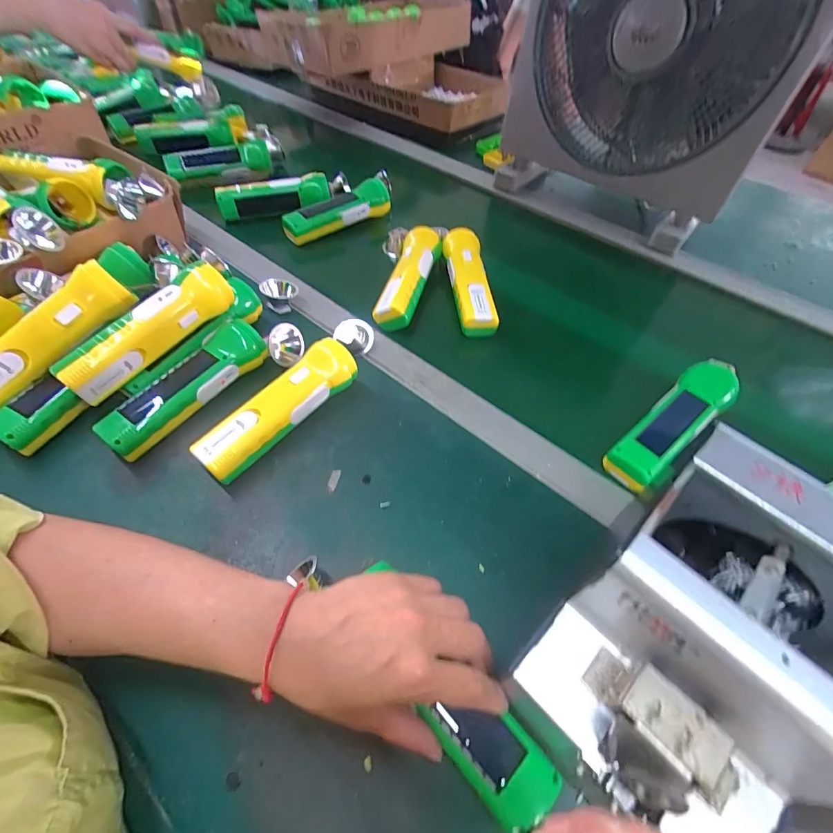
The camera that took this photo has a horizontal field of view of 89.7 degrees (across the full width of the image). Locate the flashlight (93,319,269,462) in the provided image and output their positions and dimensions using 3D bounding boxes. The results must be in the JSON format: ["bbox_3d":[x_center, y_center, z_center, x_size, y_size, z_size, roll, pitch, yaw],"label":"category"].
[{"bbox_3d":[-0.220,-0.028,0.404,0.047,0.049,0.163,33,58,21],"label":"flashlight"}]

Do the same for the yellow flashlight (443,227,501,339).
[{"bbox_3d":[0.064,-0.175,0.526,0.047,0.041,0.163,-7,67,-8],"label":"yellow flashlight"}]

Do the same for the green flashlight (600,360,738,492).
[{"bbox_3d":[0.260,0.002,0.416,0.184,0.036,0.046,-35,61,-25],"label":"green flashlight"}]

